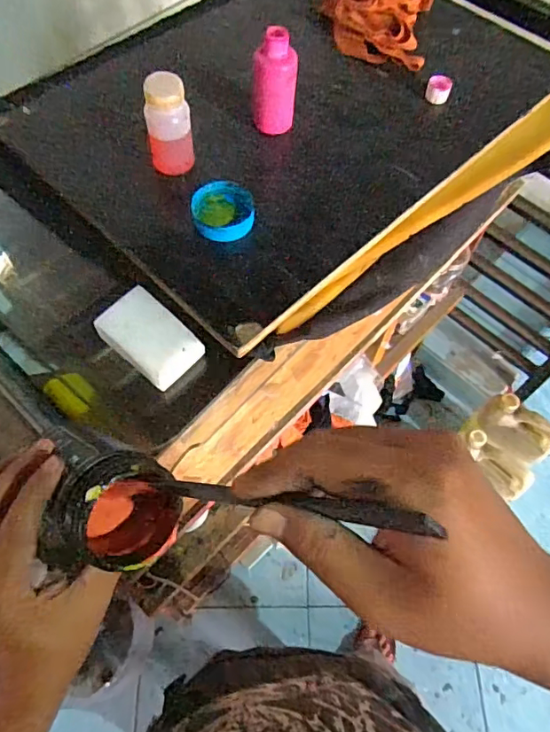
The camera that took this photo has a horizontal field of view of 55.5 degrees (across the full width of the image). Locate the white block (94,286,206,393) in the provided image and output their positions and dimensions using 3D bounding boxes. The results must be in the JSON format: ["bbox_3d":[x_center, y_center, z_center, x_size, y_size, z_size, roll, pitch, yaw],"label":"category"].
[{"bbox_3d":[-0.118,-0.027,0.491,0.087,0.030,0.059,37,66,17],"label":"white block"}]

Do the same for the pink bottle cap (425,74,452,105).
[{"bbox_3d":[0.196,-0.332,0.626,0.027,0.024,0.023,18,62,7],"label":"pink bottle cap"}]

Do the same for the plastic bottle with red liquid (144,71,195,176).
[{"bbox_3d":[-0.104,-0.237,0.518,0.043,0.086,0.037,-9,62,-7],"label":"plastic bottle with red liquid"}]

